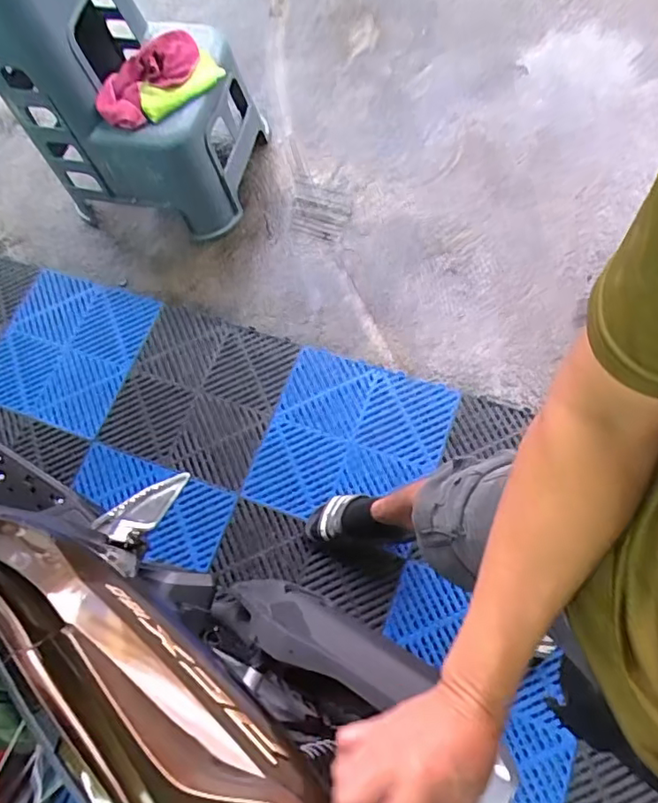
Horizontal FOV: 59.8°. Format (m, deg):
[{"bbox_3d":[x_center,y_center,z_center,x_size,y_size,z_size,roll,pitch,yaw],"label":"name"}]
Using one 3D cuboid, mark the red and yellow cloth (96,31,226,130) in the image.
[{"bbox_3d":[-0.359,-0.683,1.209,0.282,0.095,0.120,-27,69,-3],"label":"red and yellow cloth"}]

